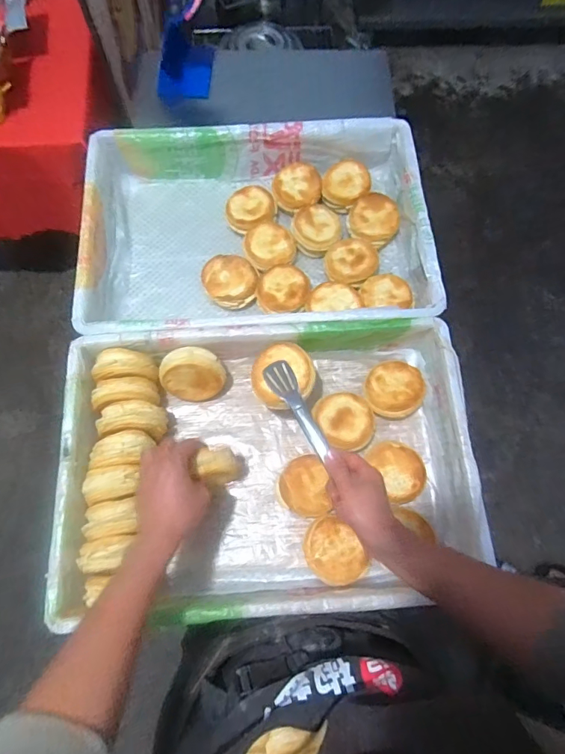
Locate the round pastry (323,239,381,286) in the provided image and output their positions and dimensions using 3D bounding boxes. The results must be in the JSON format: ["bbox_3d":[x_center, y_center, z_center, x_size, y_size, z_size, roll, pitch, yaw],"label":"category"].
[{"bbox_3d":[0.133,-0.220,0.811,0.100,0.035,0.097,0,72,-1],"label":"round pastry"}]

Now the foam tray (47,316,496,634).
[{"bbox_3d":[-0.029,0.127,0.667,0.588,0.141,0.409,-3,72,-3],"label":"foam tray"}]

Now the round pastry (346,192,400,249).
[{"bbox_3d":[0.179,-0.307,0.845,0.098,0.030,0.101,0,72,-1],"label":"round pastry"}]

